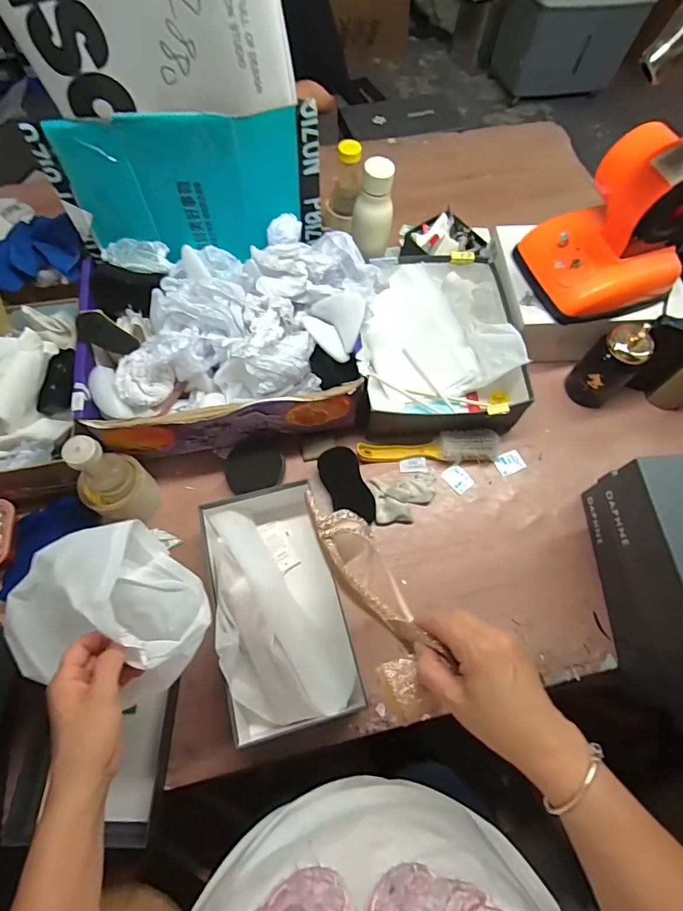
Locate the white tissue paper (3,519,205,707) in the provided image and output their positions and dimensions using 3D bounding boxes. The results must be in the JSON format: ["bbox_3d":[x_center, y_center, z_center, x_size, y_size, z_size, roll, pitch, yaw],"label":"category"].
[{"bbox_3d":[-0.231,0.158,0.436,0.170,0.078,0.165,39,71,14],"label":"white tissue paper"}]

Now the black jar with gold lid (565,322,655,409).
[{"bbox_3d":[0.431,-0.143,0.728,0.065,0.159,0.073,-38,73,-16],"label":"black jar with gold lid"}]

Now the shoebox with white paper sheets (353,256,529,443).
[{"bbox_3d":[0.161,-0.190,0.764,0.254,0.112,0.320,0,67,-2],"label":"shoebox with white paper sheets"}]

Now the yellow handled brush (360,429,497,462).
[{"bbox_3d":[0.140,-0.010,0.727,0.224,0.031,0.053,-5,67,-4],"label":"yellow handled brush"}]

